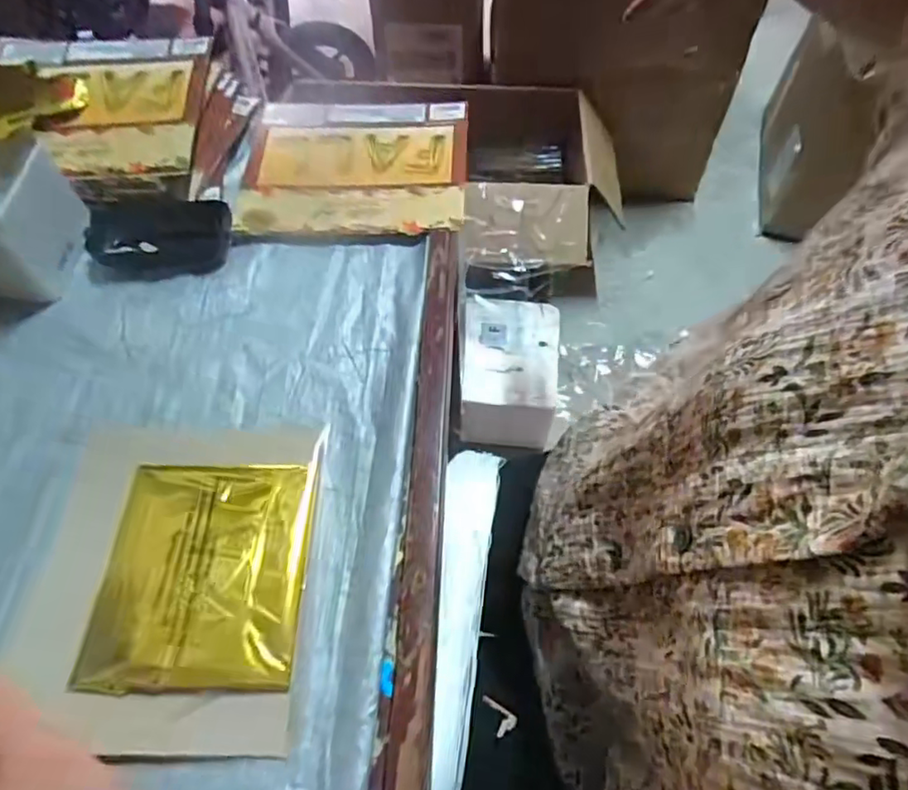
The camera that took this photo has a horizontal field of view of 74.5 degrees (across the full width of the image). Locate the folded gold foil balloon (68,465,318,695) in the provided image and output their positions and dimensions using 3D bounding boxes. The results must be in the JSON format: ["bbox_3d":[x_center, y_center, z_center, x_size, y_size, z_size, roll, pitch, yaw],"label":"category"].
[{"bbox_3d":[-0.150,0.103,0.359,0.115,0.008,0.134,-1,60,3],"label":"folded gold foil balloon"}]

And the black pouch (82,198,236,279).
[{"bbox_3d":[-0.239,-0.130,0.486,0.105,0.029,0.060,-3,60,1],"label":"black pouch"}]

